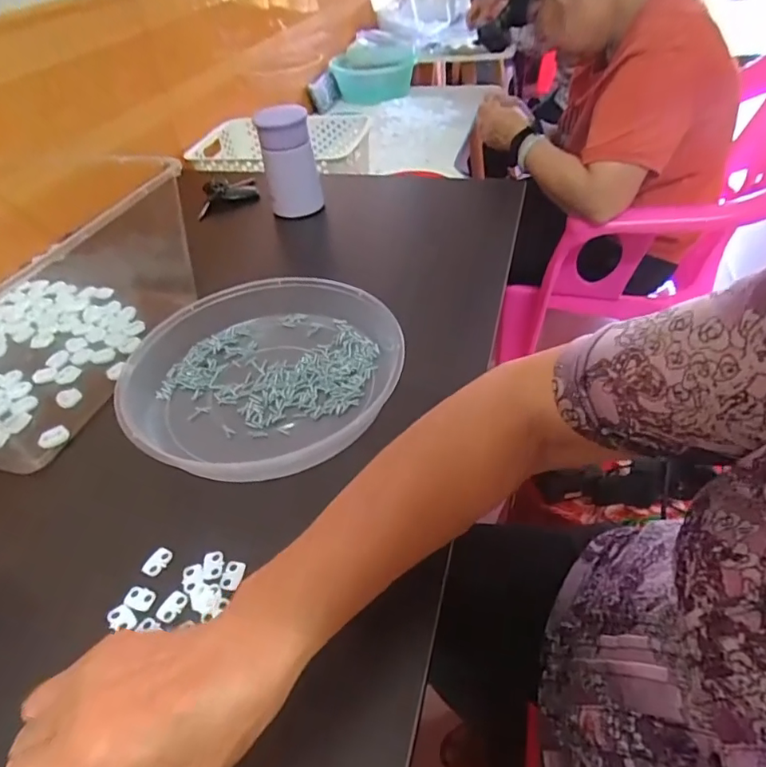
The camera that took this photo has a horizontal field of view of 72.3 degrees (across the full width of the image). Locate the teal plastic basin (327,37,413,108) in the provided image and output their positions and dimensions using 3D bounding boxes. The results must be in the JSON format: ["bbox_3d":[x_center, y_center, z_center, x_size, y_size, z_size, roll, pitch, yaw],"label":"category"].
[{"bbox_3d":[-0.021,-0.937,1.579,0.229,0.111,0.321,-1,43,5],"label":"teal plastic basin"}]

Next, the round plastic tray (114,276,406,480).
[{"bbox_3d":[-0.102,-0.012,0.457,0.235,0.040,0.228,-4,42,3],"label":"round plastic tray"}]

